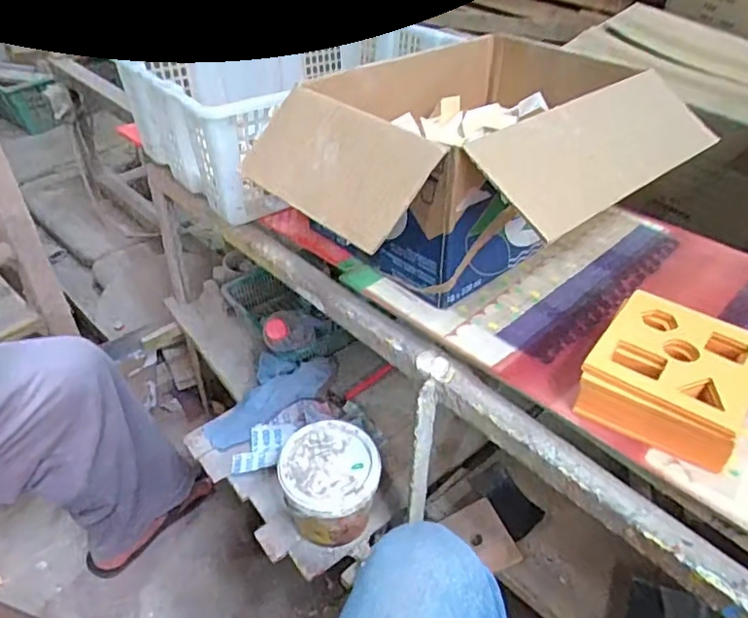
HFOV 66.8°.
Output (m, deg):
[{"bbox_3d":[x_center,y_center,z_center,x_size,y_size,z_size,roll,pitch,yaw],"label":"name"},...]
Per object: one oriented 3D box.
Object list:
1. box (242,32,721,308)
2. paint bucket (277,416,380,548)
[{"bbox_3d":[0.114,-0.167,0.674,0.448,0.182,0.365,-30,51,-31],"label":"box"},{"bbox_3d":[-0.058,0.236,0.755,0.121,0.118,0.126,-5,42,-8],"label":"paint bucket"}]

